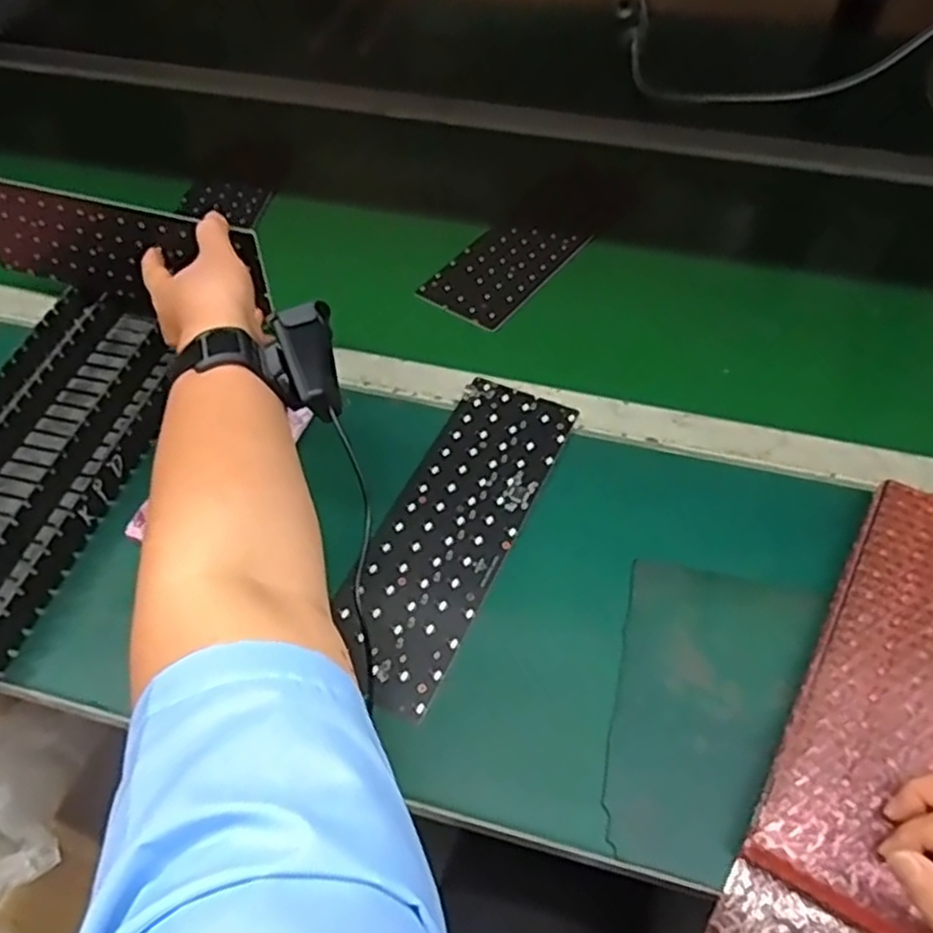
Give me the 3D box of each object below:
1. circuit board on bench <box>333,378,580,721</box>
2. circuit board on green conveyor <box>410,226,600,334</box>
[{"bbox_3d":[-0.010,0.040,0.557,0.088,0.006,0.274,20,55,16],"label":"circuit board on bench"},{"bbox_3d":[0.037,-0.197,0.752,0.092,0.007,0.168,30,58,22],"label":"circuit board on green conveyor"}]

